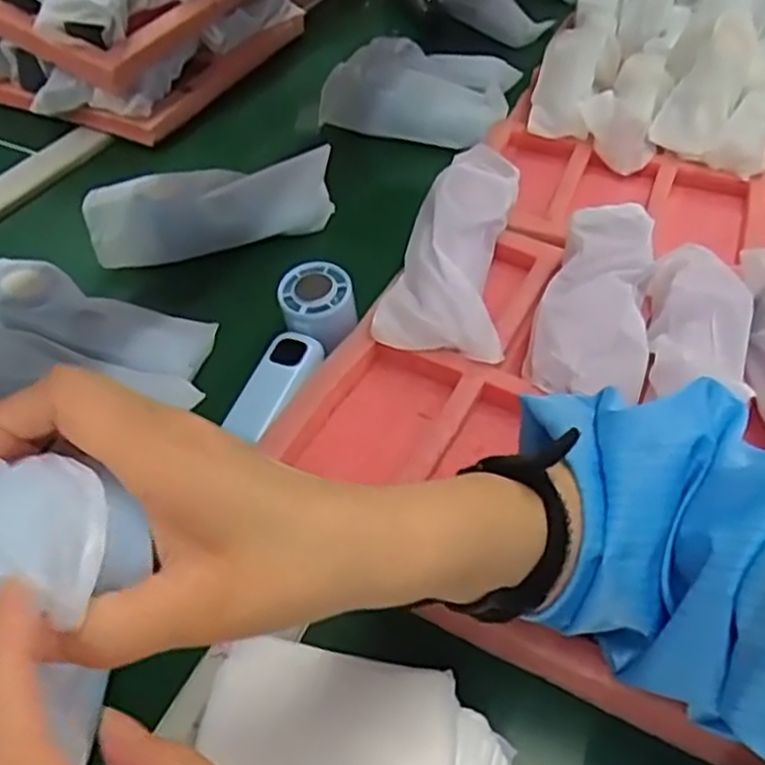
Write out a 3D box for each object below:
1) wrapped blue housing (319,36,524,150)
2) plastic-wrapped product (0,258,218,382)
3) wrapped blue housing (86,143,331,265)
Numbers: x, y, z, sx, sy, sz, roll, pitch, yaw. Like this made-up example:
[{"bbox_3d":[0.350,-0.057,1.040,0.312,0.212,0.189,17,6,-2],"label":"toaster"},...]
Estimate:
[{"bbox_3d":[0.046,-0.328,0.829,0.189,0.061,0.149,14,47,11],"label":"wrapped blue housing"},{"bbox_3d":[-0.210,-0.046,0.531,0.173,0.020,0.067,18,47,-4],"label":"plastic-wrapped product"},{"bbox_3d":[-0.144,-0.148,0.646,0.211,0.062,0.049,-13,48,-15],"label":"wrapped blue housing"}]

